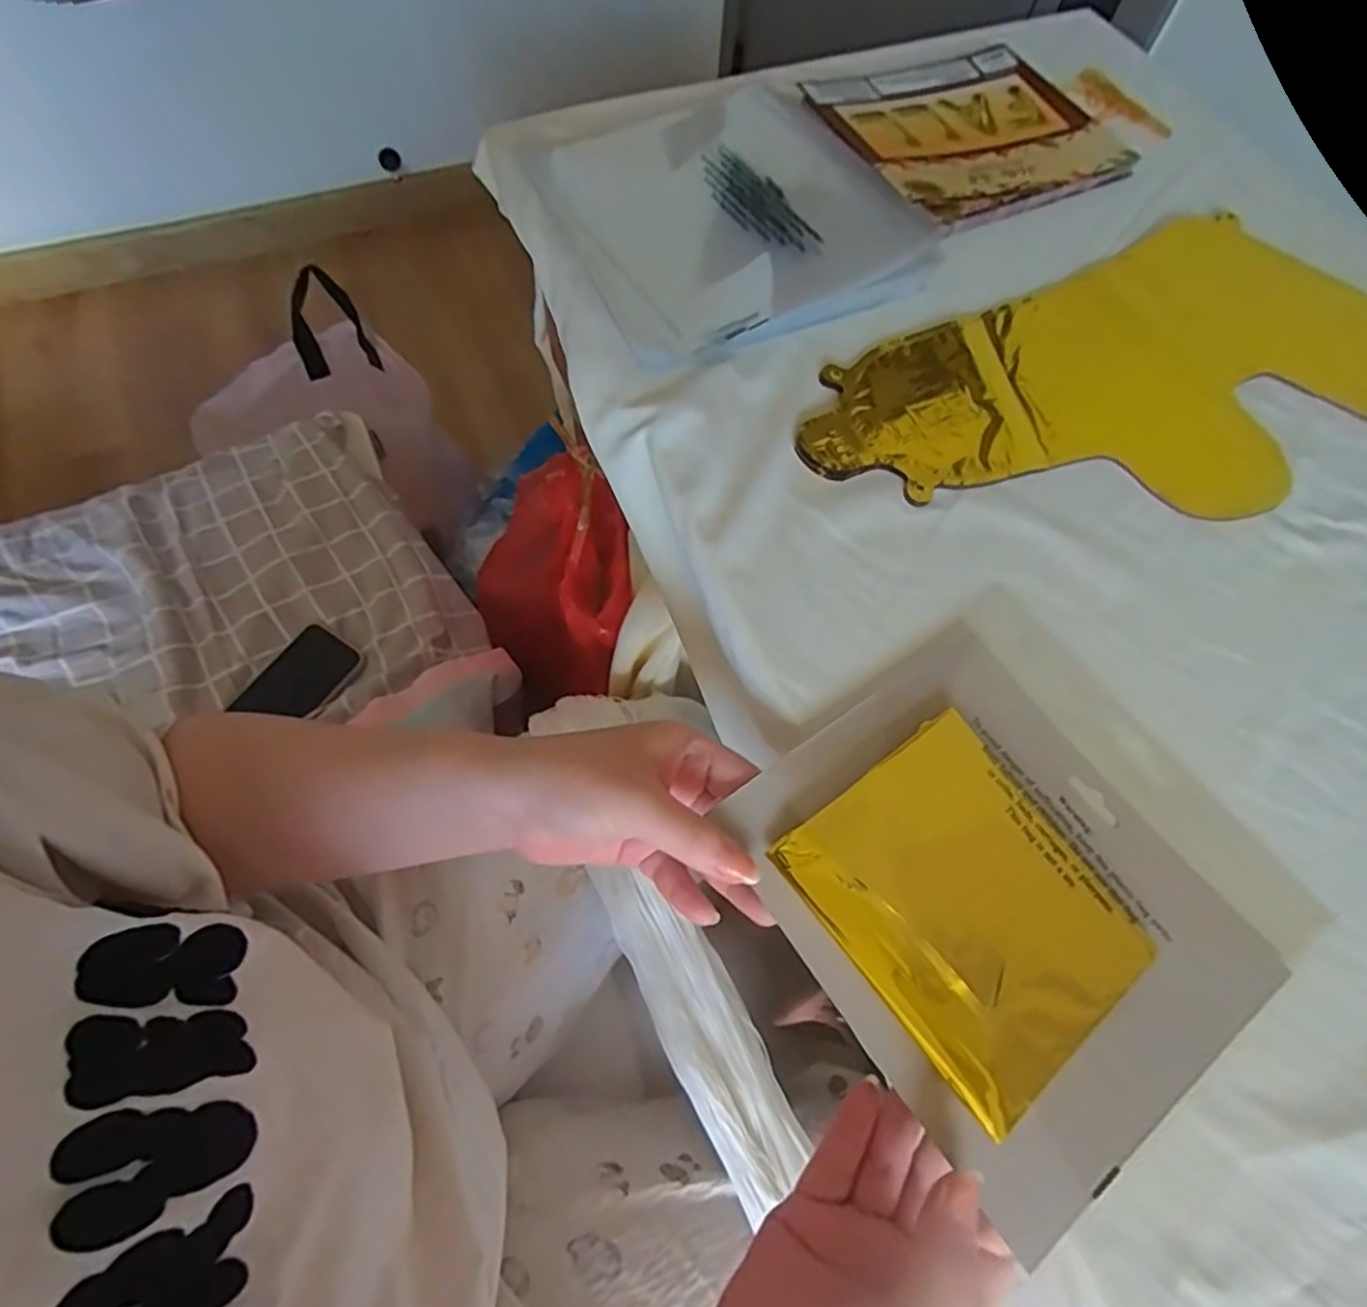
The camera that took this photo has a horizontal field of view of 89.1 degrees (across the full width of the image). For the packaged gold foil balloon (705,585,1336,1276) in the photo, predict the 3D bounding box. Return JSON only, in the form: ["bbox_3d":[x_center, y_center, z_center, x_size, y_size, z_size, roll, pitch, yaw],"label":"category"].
[{"bbox_3d":[0.145,0.091,0.299,0.196,0.014,0.191,-33,72,-16],"label":"packaged gold foil balloon"}]

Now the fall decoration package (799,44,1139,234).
[{"bbox_3d":[0.213,-0.395,0.523,0.205,0.015,0.182,-21,66,-15],"label":"fall decoration package"}]

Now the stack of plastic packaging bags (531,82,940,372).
[{"bbox_3d":[0.030,-0.296,0.462,0.213,0.013,0.220,-25,70,-14],"label":"stack of plastic packaging bags"}]

